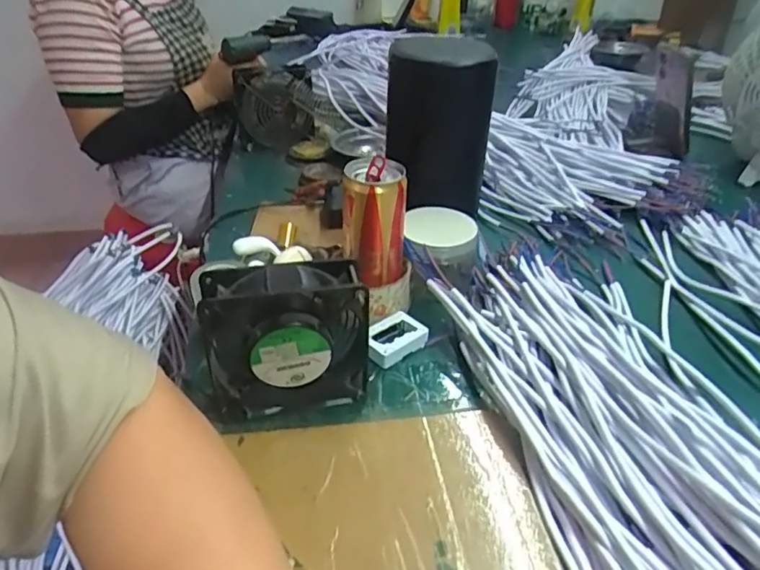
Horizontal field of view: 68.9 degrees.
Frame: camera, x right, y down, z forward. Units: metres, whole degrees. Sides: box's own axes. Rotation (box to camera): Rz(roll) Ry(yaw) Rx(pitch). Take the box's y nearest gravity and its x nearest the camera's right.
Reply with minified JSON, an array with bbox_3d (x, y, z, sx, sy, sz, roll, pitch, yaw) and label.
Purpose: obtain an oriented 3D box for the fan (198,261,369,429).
[{"bbox_3d":[-0.074,0.045,0.437,0.124,0.121,0.047,-6,35,-9],"label":"fan"}]

